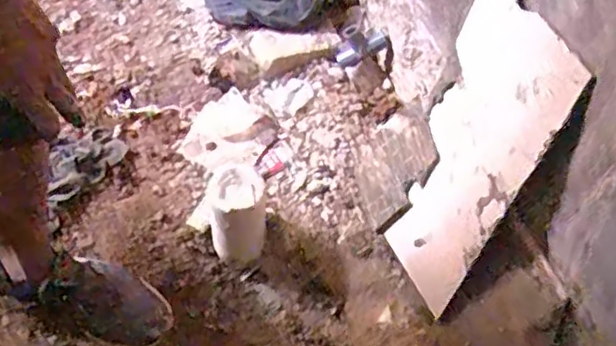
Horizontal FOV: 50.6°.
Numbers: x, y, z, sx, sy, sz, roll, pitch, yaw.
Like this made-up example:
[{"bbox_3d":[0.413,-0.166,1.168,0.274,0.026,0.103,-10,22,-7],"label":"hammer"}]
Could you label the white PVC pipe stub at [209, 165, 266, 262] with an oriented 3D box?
[{"bbox_3d":[-0.116,0.067,1.062,0.086,0.170,0.088,-7,54,-9],"label":"white PVC pipe stub"}]

